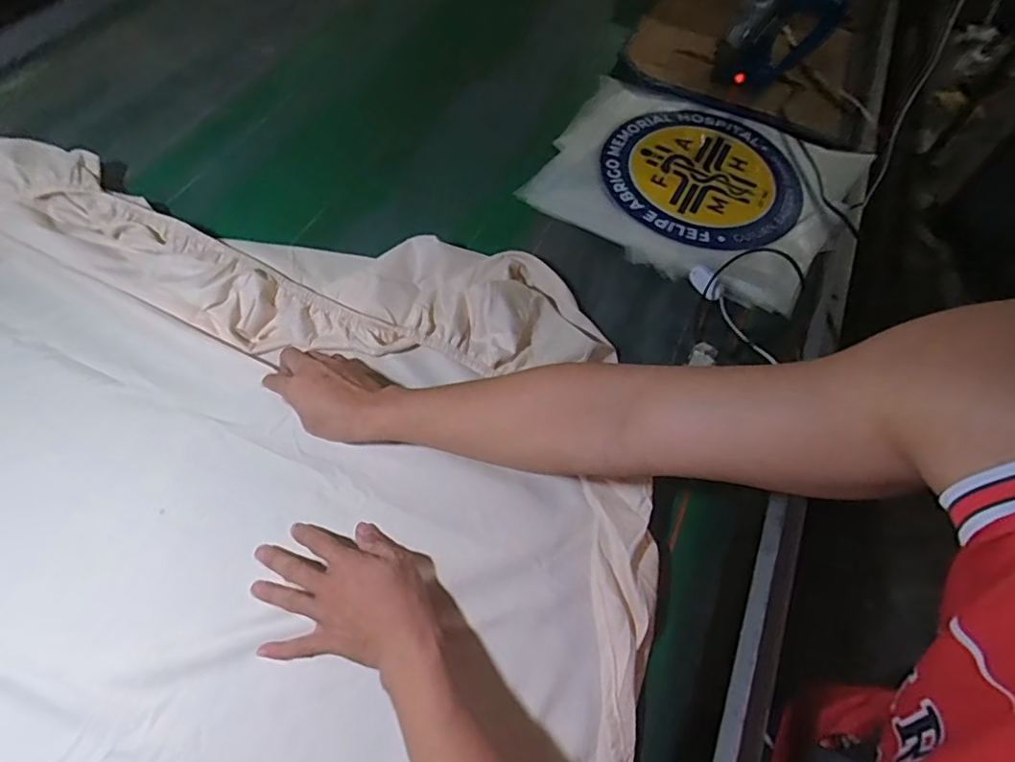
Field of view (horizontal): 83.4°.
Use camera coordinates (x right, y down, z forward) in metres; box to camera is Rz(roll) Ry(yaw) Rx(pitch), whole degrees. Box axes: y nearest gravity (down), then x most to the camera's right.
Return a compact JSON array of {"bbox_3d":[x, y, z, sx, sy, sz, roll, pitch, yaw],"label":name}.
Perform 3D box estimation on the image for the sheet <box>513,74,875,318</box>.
[{"bbox_3d":[0.291,-0.305,0.853,0.427,0.033,0.395,25,55,10],"label":"sheet"}]

